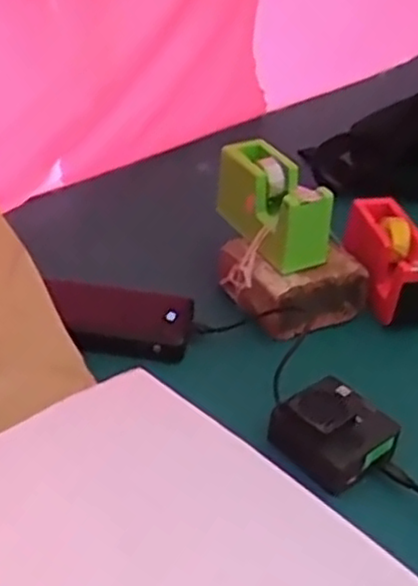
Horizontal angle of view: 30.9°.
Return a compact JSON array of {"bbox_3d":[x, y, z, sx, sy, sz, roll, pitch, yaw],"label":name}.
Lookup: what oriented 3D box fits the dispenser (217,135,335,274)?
[{"bbox_3d":[0.063,-0.088,0.743,0.055,0.074,0.133,-14,42,-24],"label":"dispenser"}]

